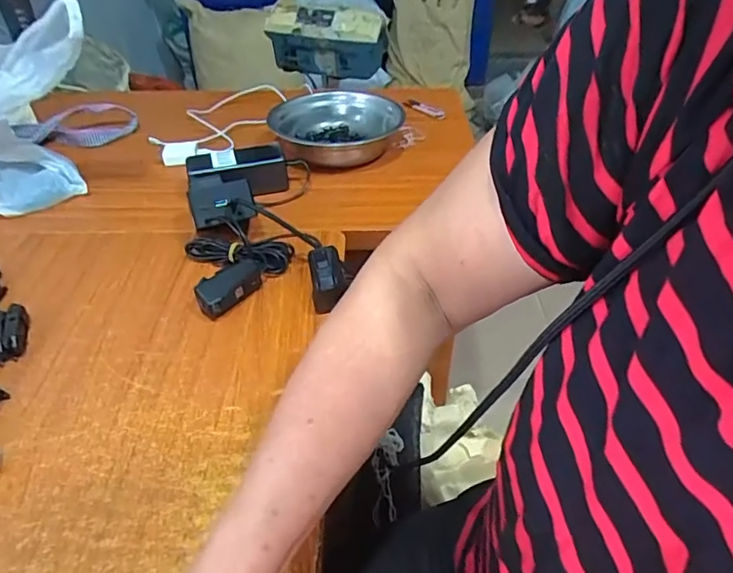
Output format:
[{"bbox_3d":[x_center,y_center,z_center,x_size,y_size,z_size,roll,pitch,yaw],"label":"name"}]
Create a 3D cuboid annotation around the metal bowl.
[{"bbox_3d":[-0.043,-0.231,0.787,0.178,0.061,0.190,0,40,0],"label":"metal bowl"}]

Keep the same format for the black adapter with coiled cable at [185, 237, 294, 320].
[{"bbox_3d":[-0.132,-0.020,0.567,0.106,0.035,0.109,-14,42,-16],"label":"black adapter with coiled cable"}]

